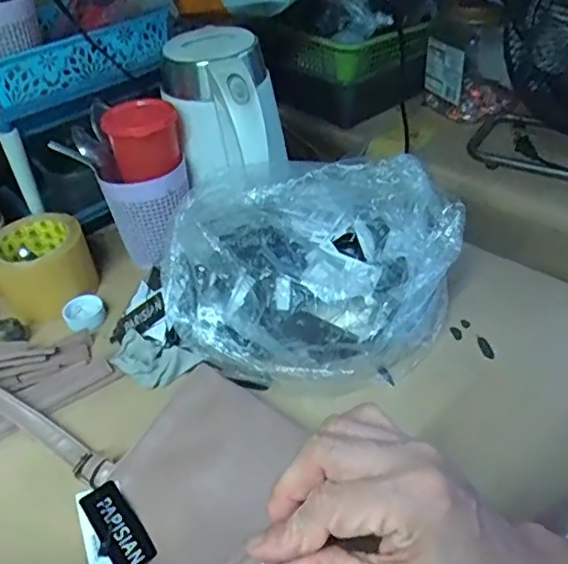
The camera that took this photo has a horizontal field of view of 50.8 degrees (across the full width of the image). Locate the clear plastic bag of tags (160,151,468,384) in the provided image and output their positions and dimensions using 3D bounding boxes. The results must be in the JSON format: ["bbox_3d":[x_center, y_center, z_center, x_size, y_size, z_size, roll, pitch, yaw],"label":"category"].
[{"bbox_3d":[0.026,-0.011,0.560,0.245,0.127,0.210,13,43,20],"label":"clear plastic bag of tags"}]

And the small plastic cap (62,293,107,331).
[{"bbox_3d":[-0.208,0.034,0.630,0.042,0.023,0.038,-24,43,-22],"label":"small plastic cap"}]

